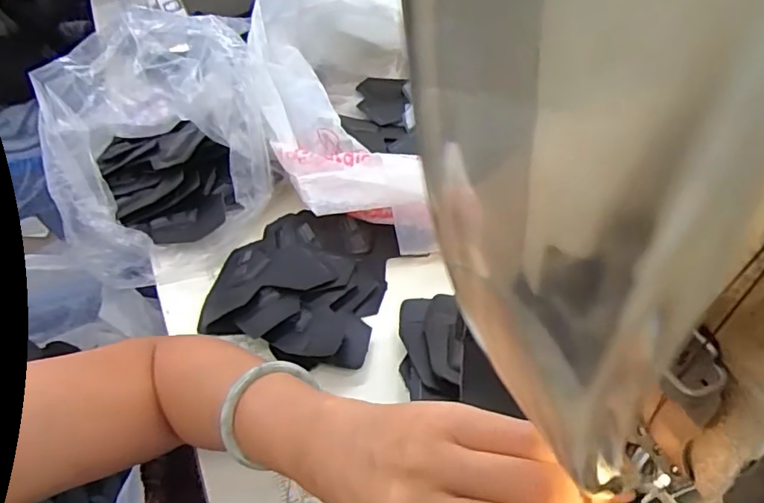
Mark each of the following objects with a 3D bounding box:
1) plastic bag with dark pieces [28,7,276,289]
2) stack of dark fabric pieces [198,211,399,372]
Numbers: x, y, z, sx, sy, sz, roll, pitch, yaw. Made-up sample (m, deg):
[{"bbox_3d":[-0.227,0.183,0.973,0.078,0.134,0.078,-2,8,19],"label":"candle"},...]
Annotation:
[{"bbox_3d":[-0.230,-0.118,0.557,0.216,0.157,0.226,-17,46,-10],"label":"plastic bag with dark pieces"},{"bbox_3d":[-0.077,0.028,0.519,0.155,0.033,0.177,6,46,12],"label":"stack of dark fabric pieces"}]

